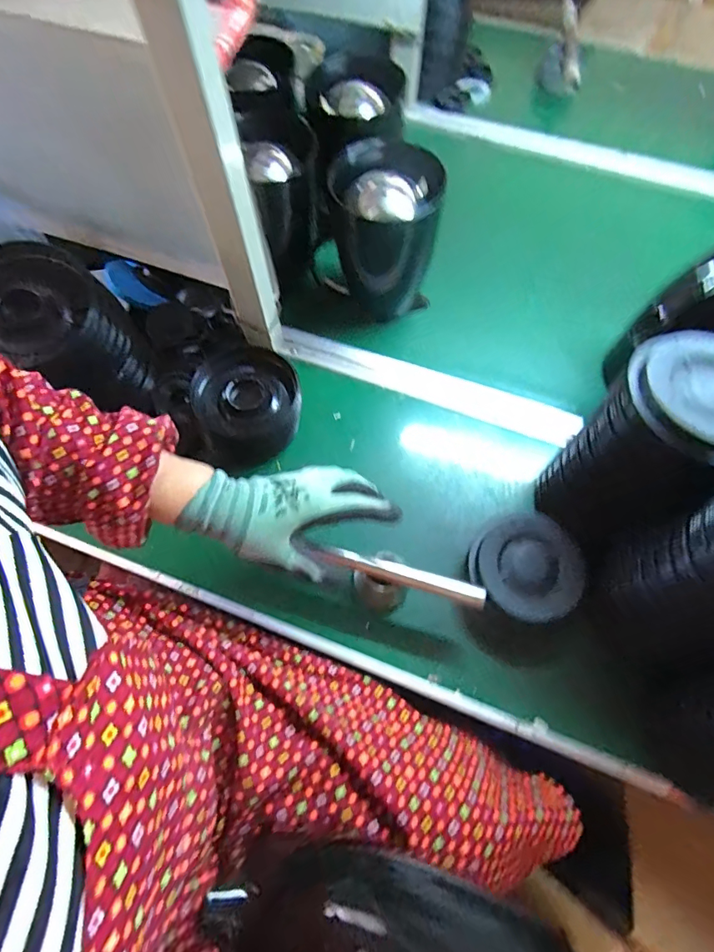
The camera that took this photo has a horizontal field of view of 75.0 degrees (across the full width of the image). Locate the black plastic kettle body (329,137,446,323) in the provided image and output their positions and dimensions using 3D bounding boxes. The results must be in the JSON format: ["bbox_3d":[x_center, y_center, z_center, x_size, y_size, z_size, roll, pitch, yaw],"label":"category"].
[{"bbox_3d":[0.032,-0.299,0.590,0.110,0.176,0.118,-8,68,-4],"label":"black plastic kettle body"}]

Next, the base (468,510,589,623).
[{"bbox_3d":[0.181,0.100,0.499,0.105,0.047,0.107,0,68,0],"label":"base"}]

